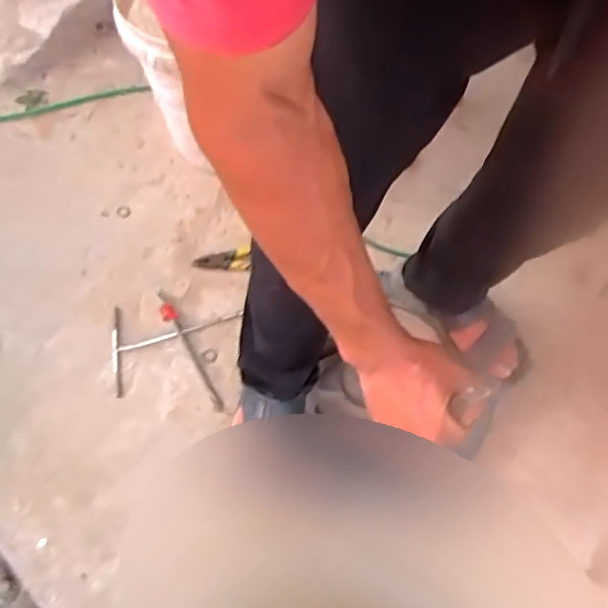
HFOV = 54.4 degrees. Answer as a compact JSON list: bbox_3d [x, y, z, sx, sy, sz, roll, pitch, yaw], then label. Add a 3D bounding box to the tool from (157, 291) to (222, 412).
[{"bbox_3d":[-0.217,0.087,1.100,0.029,0.021,0.258,-27,65,-12],"label":"tool"}]

